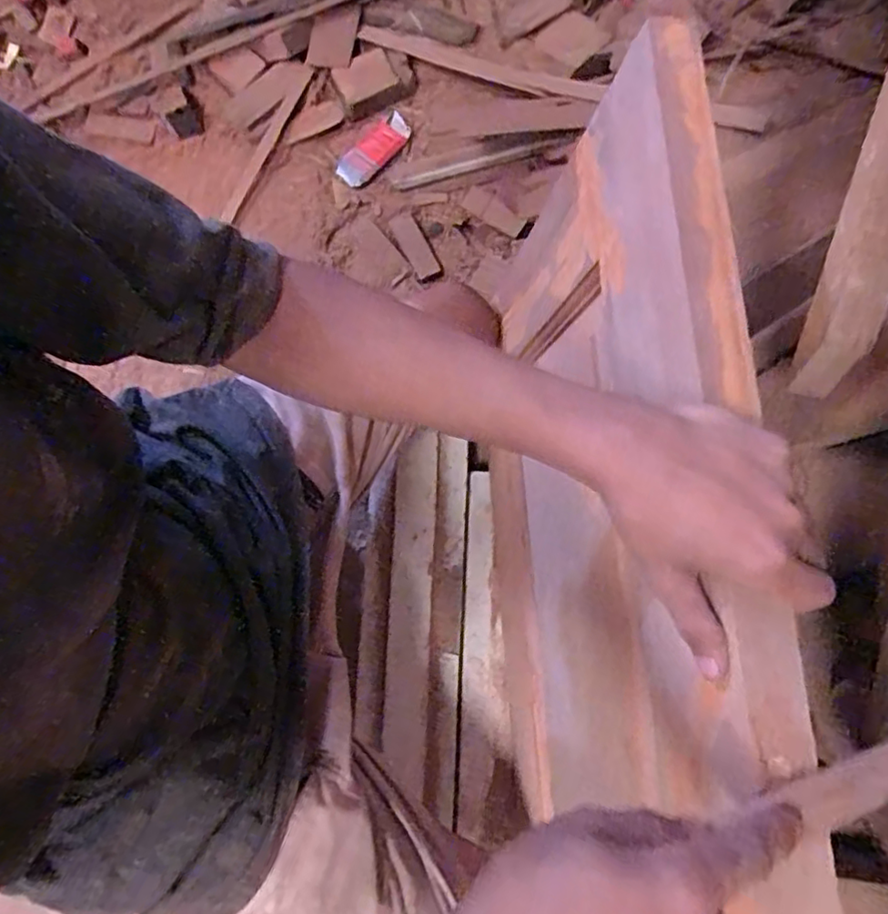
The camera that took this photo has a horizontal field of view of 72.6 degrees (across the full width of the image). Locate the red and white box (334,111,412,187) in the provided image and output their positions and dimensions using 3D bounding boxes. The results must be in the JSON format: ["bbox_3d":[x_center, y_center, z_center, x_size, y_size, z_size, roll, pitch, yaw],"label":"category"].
[{"bbox_3d":[-0.111,-0.476,0.935,0.132,0.011,0.055,-44,83,-8],"label":"red and white box"}]

